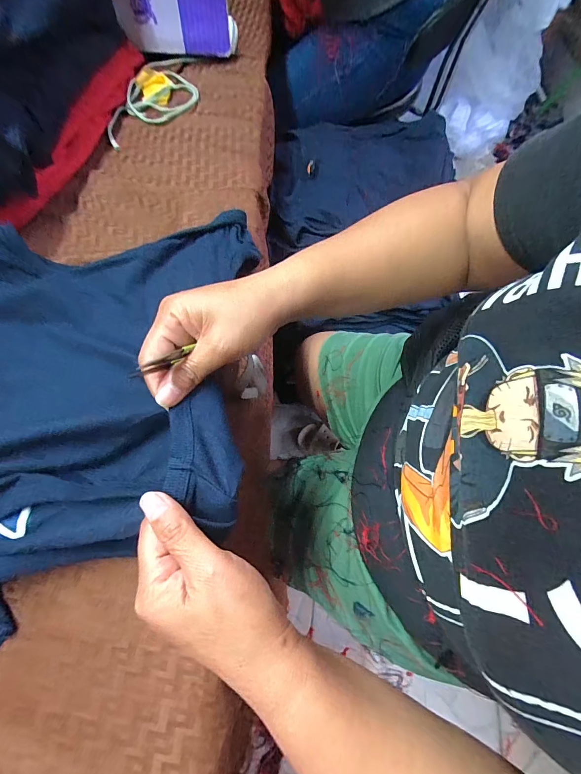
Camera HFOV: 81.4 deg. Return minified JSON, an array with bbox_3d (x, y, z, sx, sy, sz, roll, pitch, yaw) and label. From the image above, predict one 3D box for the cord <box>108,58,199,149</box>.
[{"bbox_3d":[-0.219,-0.467,0.541,0.136,0.018,0.203,-10,67,-2],"label":"cord"}]

